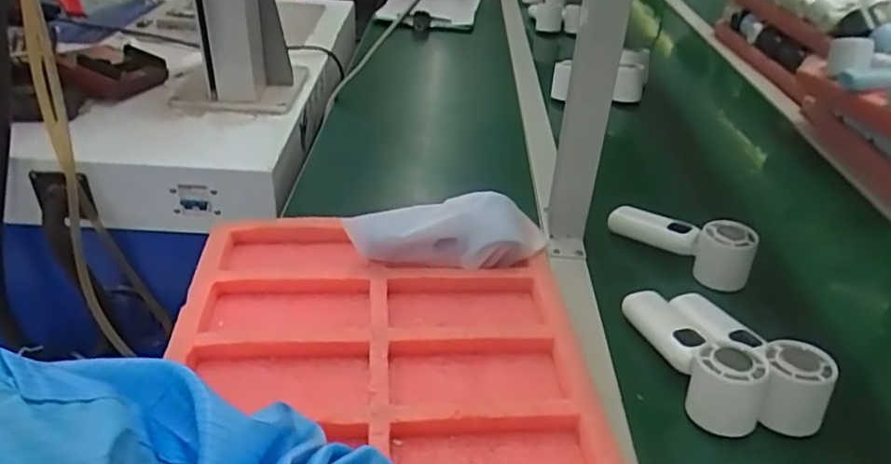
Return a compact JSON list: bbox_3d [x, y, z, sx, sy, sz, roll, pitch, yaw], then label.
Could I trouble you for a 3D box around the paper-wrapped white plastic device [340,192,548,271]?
[{"bbox_3d":[0.004,0.005,0.609,0.182,0.062,0.062,-9,37,-17],"label":"paper-wrapped white plastic device"}]

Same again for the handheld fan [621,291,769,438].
[{"bbox_3d":[0.213,0.102,0.554,0.046,0.076,0.144,-7,37,-15],"label":"handheld fan"}]

